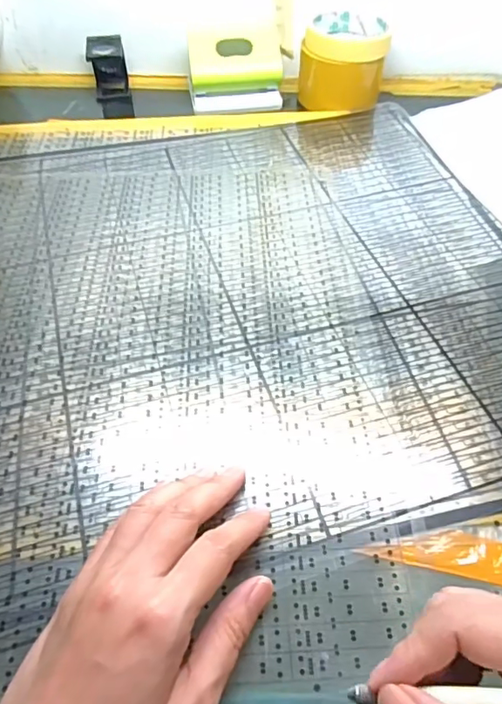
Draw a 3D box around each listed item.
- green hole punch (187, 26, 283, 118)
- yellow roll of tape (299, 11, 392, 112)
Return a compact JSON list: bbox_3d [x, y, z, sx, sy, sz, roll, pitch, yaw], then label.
[{"bbox_3d":[-0.018,-0.304,0.550,0.099,0.062,0.050,-9,52,-7],"label":"green hole punch"},{"bbox_3d":[0.099,-0.311,0.549,0.086,0.065,0.087,7,51,6],"label":"yellow roll of tape"}]

